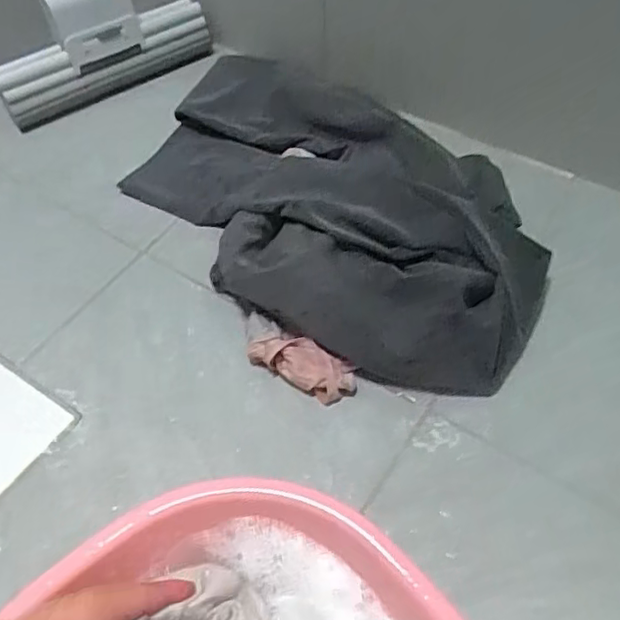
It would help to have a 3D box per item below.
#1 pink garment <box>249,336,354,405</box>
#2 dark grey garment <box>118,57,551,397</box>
[{"bbox_3d":[-0.009,0.056,0.658,0.117,0.035,0.047,18,55,18],"label":"pink garment"},{"bbox_3d":[0.009,-0.136,0.772,0.588,0.087,0.349,32,60,24],"label":"dark grey garment"}]

